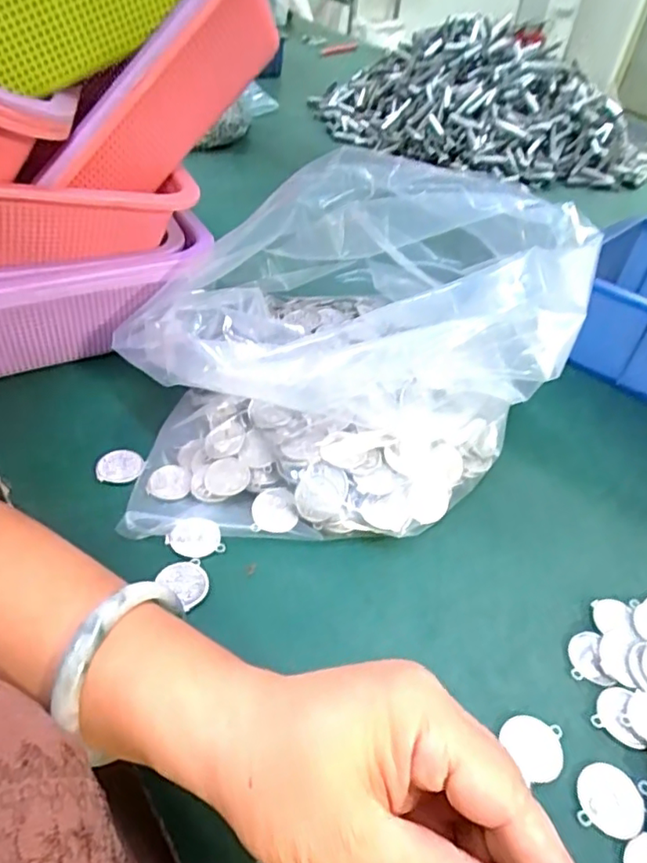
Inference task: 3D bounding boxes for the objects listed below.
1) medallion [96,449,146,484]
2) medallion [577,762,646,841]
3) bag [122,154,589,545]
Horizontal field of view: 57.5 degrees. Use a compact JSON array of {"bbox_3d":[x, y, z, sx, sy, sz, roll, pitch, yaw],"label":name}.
[{"bbox_3d":[-0.134,0.022,0.391,0.031,0.006,0.029,-3,43,-11],"label":"medallion"},{"bbox_3d":[0.133,0.169,0.271,0.028,0.004,0.031,18,44,11],"label":"medallion"},{"bbox_3d":[0.005,-0.073,0.402,0.270,0.165,0.235,-5,44,-13],"label":"bag"}]

